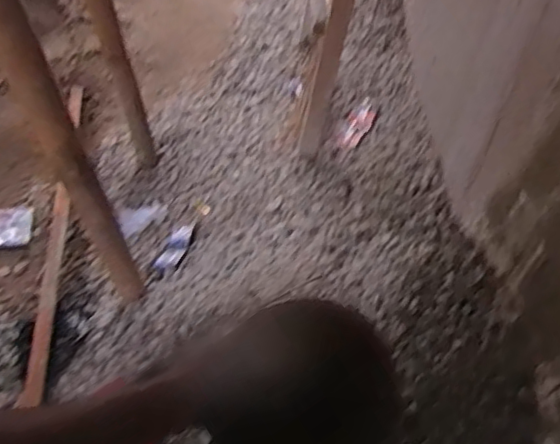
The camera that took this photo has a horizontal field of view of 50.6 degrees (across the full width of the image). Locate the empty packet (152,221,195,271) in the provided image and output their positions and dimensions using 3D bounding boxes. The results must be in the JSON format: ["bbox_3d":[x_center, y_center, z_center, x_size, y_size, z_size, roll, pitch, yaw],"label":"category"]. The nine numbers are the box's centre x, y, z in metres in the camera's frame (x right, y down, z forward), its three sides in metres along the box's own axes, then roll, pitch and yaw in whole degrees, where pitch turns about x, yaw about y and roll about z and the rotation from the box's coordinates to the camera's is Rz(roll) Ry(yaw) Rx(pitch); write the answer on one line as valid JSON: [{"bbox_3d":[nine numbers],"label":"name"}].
[{"bbox_3d":[-0.316,0.076,1.787,0.076,0.012,0.208,3,39,17],"label":"empty packet"}]

